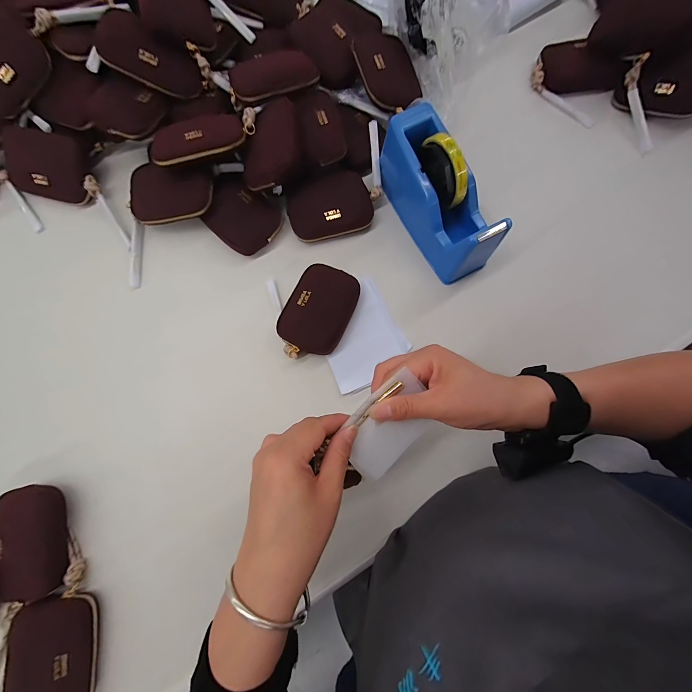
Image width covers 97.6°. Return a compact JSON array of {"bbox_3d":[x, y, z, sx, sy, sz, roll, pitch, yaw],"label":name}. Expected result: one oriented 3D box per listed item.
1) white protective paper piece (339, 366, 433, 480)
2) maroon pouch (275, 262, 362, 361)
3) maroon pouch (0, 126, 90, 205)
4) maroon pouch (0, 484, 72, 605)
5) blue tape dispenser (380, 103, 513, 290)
[{"bbox_3d":[0.038,0.071,0.265,0.086,0.011,0.069,-44,115,-6],"label":"white protective paper piece"},{"bbox_3d":[-0.036,-0.043,0.397,0.079,0.027,0.125,25,80,5],"label":"maroon pouch"},{"bbox_3d":[-0.419,-0.252,0.428,0.115,0.033,0.084,8,114,1],"label":"maroon pouch"},{"bbox_3d":[-0.362,0.226,0.355,0.077,0.025,0.119,-16,80,-3],"label":"maroon pouch"},{"bbox_3d":[0.119,-0.193,0.387,0.067,0.105,0.204,-30,81,-6],"label":"blue tape dispenser"}]

